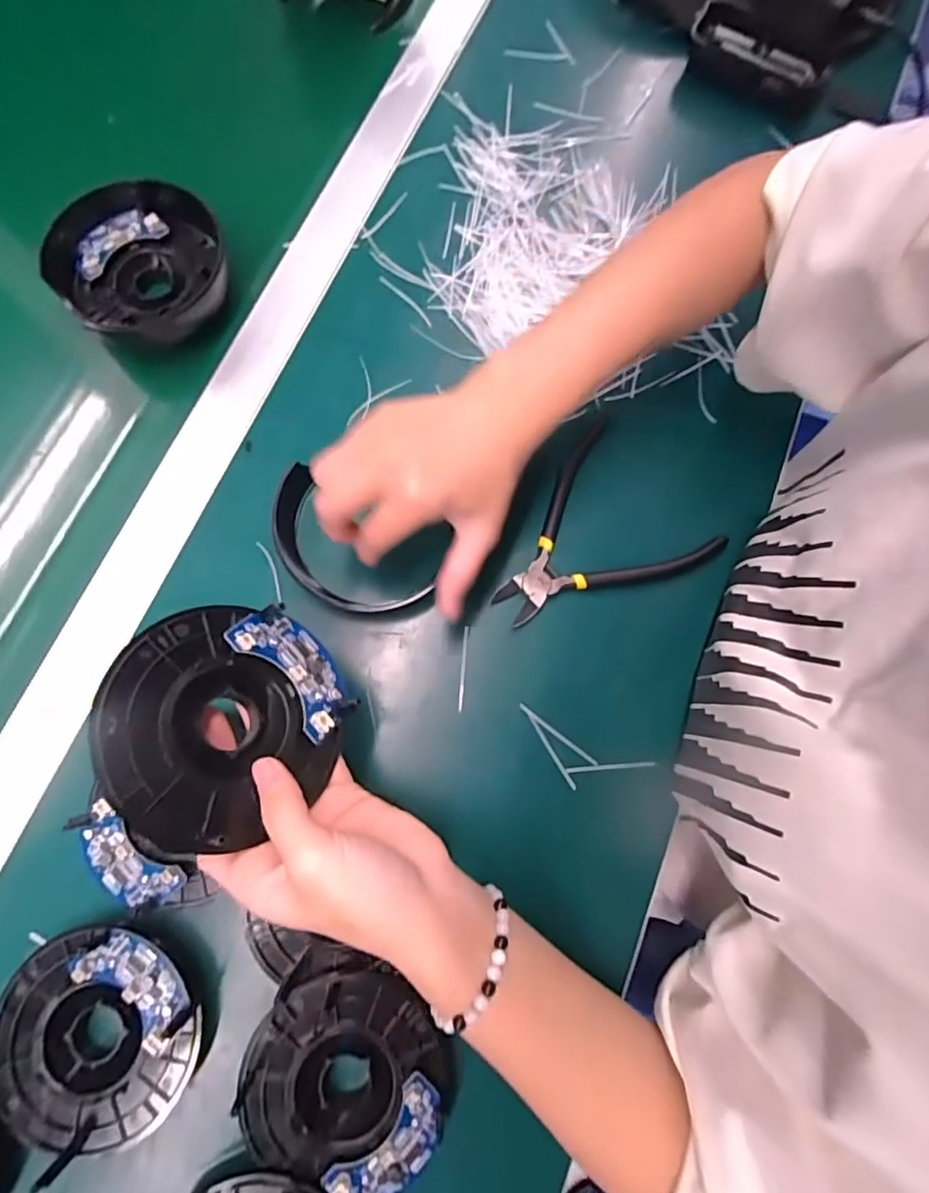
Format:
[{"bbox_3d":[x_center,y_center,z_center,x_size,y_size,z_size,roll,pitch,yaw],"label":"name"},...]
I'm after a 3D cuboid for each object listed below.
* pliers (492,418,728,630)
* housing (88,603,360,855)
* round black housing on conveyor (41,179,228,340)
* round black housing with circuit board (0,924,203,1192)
[{"bbox_3d":[0.080,-0.031,0.366,0.132,0.018,0.113,-42,82,-9],"label":"pliers"},{"bbox_3d":[-0.103,0.052,0.248,0.101,0.014,0.094,11,67,-28],"label":"housing"},{"bbox_3d":[-0.222,-0.225,0.396,0.109,0.047,0.108,0,78,-1],"label":"round black housing on conveyor"},{"bbox_3d":[-0.188,0.223,0.282,0.099,0.016,0.101,0,78,-1],"label":"round black housing with circuit board"}]

